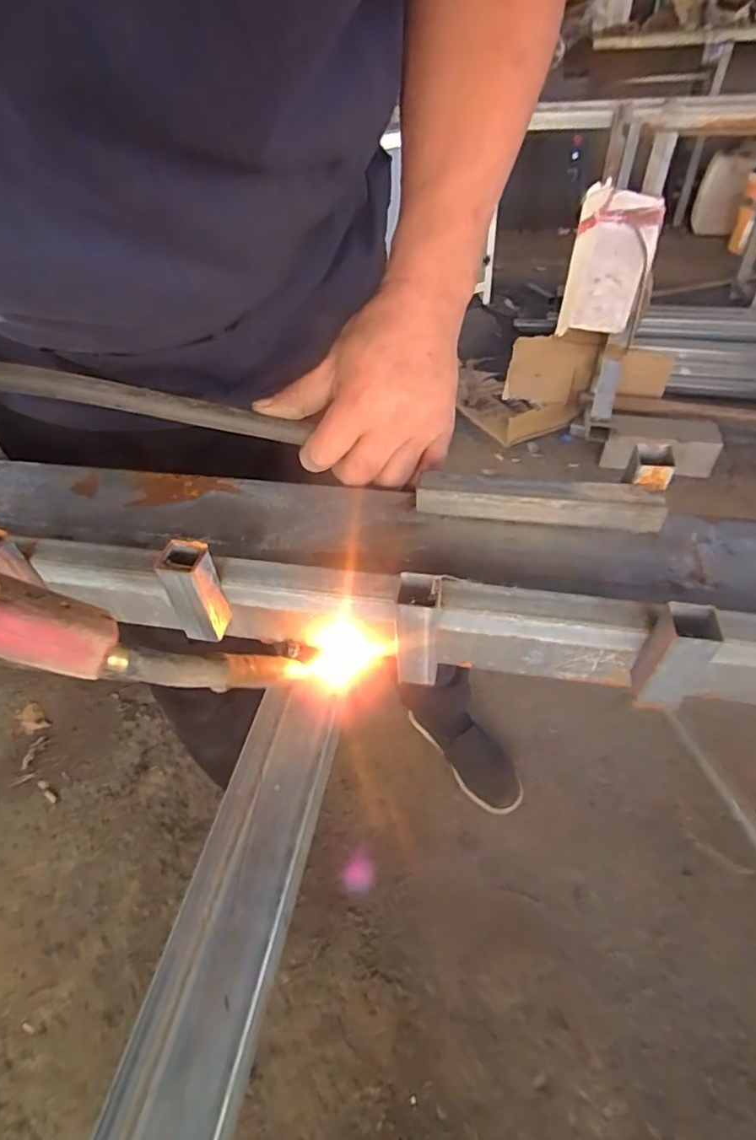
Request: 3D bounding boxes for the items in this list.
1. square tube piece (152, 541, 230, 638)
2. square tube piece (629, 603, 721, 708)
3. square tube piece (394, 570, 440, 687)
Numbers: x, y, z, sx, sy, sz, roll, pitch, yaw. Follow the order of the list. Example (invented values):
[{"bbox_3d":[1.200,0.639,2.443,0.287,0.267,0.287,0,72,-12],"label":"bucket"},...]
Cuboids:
[{"bbox_3d":[-0.097,0.011,0.291,0.023,0.056,0.024,0,45,5],"label":"square tube piece"},{"bbox_3d":[0.138,0.041,0.255,0.022,0.055,0.022,7,46,11],"label":"square tube piece"},{"bbox_3d":[0.020,0.030,0.280,0.021,0.068,0.025,0,45,5],"label":"square tube piece"}]

